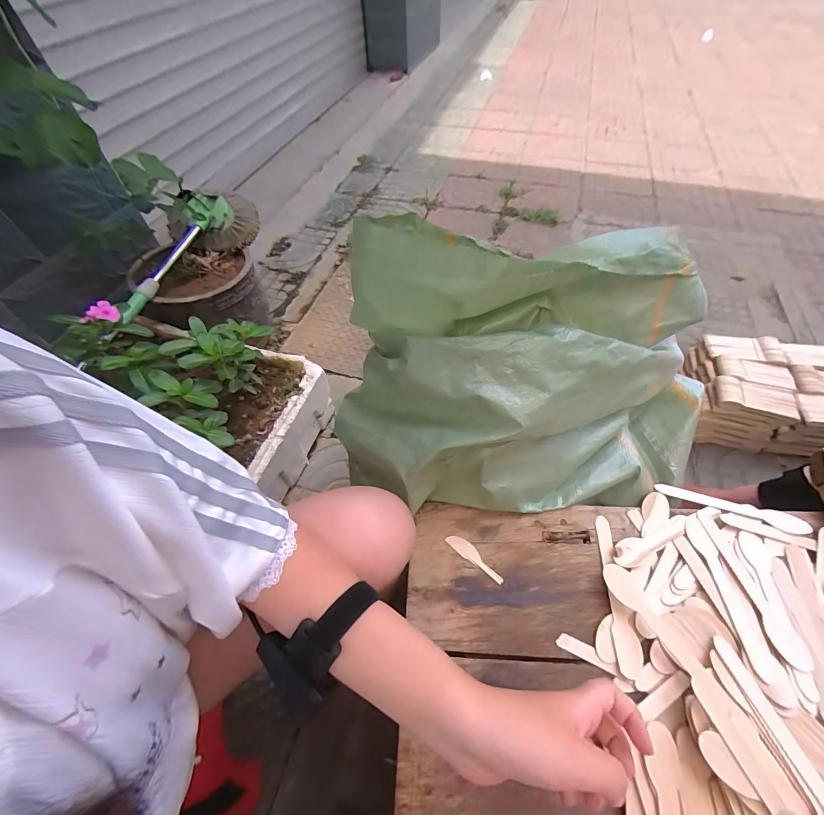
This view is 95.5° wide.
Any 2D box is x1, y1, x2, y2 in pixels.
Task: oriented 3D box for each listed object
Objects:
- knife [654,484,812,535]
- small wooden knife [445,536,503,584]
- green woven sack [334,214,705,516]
[{"bbox_3d":[0.381,0.117,0.449,0.156,0.006,0.024,19,58,15],"label":"knife"},{"bbox_3d":[0.072,0.171,0.426,0.074,0.004,0.017,37,64,25],"label":"small wooden knife"},{"bbox_3d":[0.127,-0.032,0.414,0.435,0.254,0.208,-6,55,-1],"label":"green woven sack"}]

